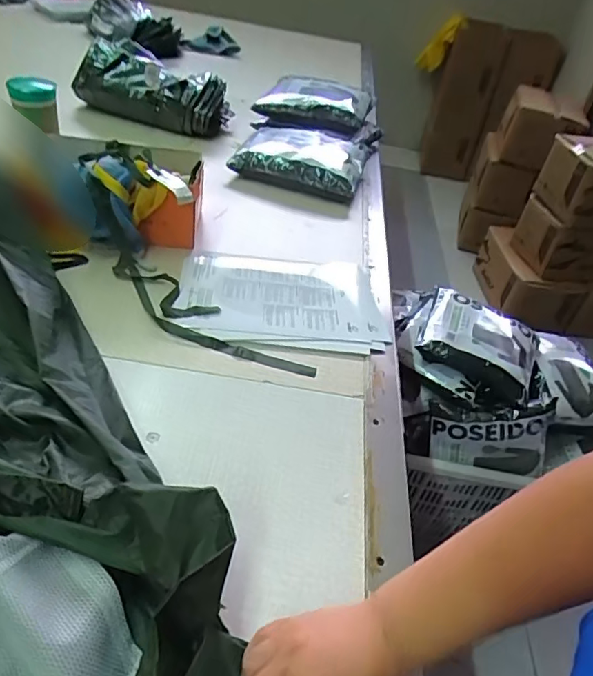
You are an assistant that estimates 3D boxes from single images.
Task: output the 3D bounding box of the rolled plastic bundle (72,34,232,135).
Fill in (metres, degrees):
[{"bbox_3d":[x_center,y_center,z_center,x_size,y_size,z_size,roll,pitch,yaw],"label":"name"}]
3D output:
[{"bbox_3d":[-0.339,-0.601,1.239,0.349,0.135,0.136,19,42,13],"label":"rolled plastic bundle"}]

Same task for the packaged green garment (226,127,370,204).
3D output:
[{"bbox_3d":[0.017,-0.405,1.182,0.277,0.064,0.267,12,40,4],"label":"packaged green garment"}]

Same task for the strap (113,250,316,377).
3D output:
[{"bbox_3d":[-0.145,-0.027,0.748,0.360,0.025,0.088,28,44,22],"label":"strap"}]

